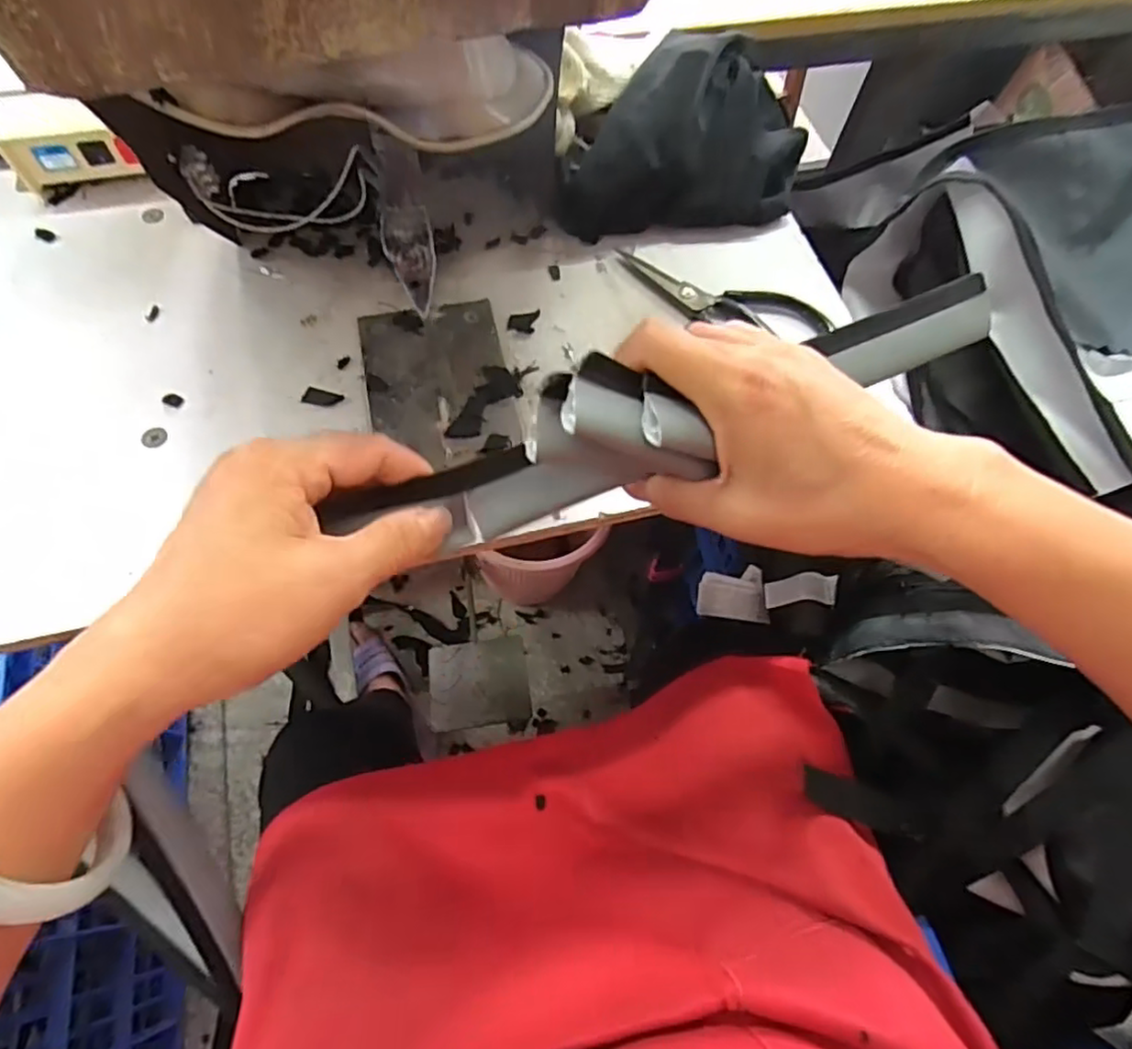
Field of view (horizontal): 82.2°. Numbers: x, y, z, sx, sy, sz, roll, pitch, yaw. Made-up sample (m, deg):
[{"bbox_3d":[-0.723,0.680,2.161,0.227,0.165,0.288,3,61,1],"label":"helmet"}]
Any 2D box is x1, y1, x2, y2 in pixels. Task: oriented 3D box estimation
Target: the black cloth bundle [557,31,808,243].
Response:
[{"bbox_3d":[0.084,-0.296,0.494,0.193,0.085,0.116,-9,65,-7],"label":"black cloth bundle"}]

